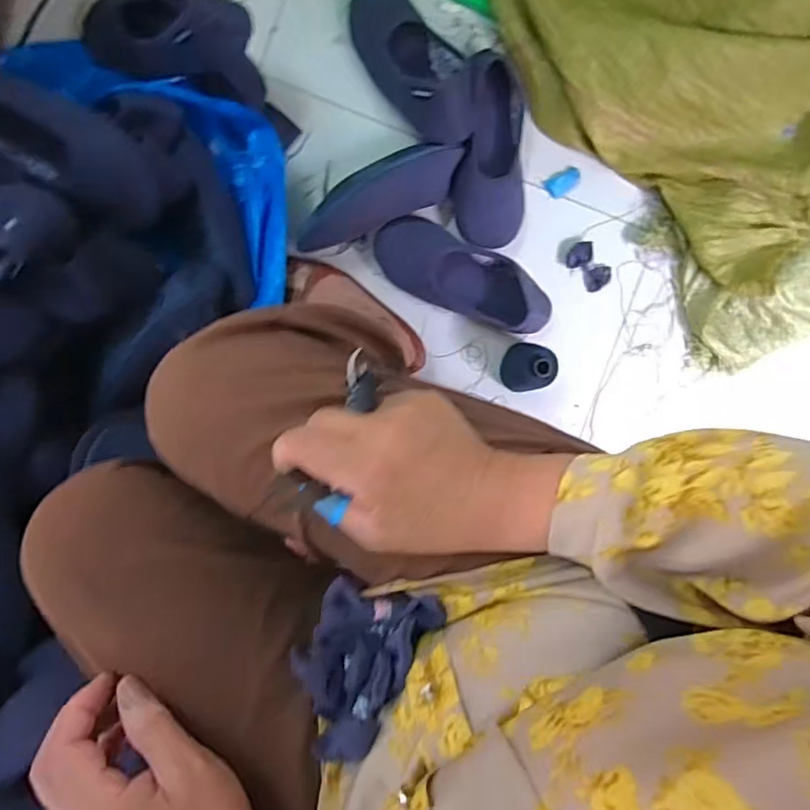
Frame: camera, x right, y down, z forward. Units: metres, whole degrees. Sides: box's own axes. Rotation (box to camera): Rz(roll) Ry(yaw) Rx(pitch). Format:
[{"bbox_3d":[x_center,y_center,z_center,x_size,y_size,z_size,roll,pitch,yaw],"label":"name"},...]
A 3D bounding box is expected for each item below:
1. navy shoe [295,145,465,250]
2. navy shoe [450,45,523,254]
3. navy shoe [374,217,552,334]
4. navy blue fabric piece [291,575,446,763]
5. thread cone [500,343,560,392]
[{"bbox_3d":[-0.037,-0.287,0.777,0.239,0.067,0.077,-25,95,-2],"label":"navy shoe"},{"bbox_3d":[0.112,-0.334,0.769,0.096,0.066,0.231,-4,94,-4],"label":"navy shoe"},{"bbox_3d":[0.078,-0.166,0.764,0.244,0.066,0.094,21,92,-5],"label":"navy shoe"},{"bbox_3d":[-0.031,0.154,0.346,0.070,0.038,0.112,30,91,-5],"label":"navy blue fabric piece"},{"bbox_3d":[0.160,-0.053,0.773,0.057,0.114,0.063,-5,94,-4],"label":"thread cone"}]

